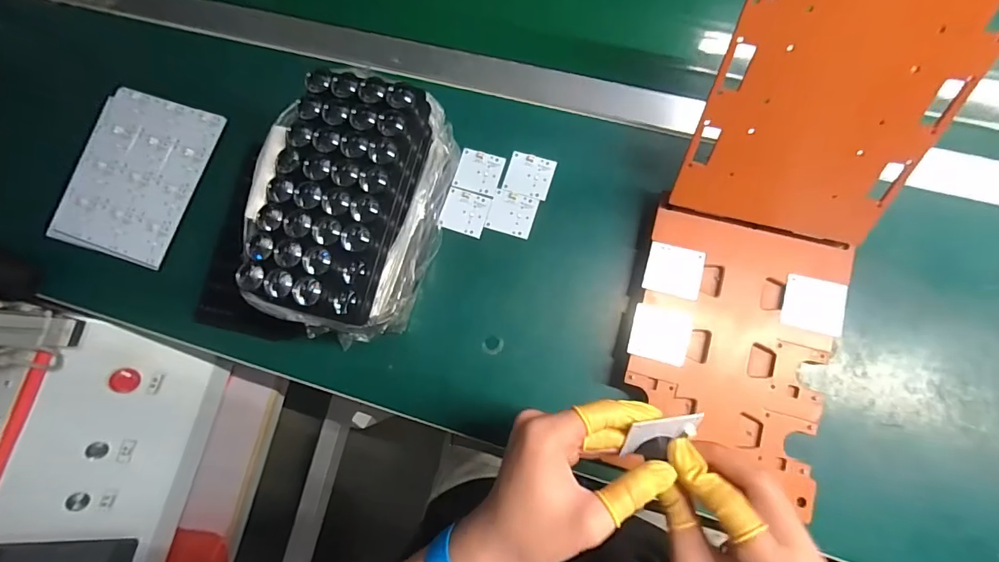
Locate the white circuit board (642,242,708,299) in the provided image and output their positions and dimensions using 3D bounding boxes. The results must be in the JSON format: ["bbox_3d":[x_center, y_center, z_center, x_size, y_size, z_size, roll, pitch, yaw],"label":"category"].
[{"bbox_3d":[0.159,-0.010,0.409,0.050,0.004,0.046,13,81,8],"label":"white circuit board"}]

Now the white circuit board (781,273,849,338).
[{"bbox_3d":[0.277,0.021,0.393,0.050,0.007,0.046,11,81,8],"label":"white circuit board"}]

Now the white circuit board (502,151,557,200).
[{"bbox_3d":[0.031,-0.111,0.472,0.047,0.004,0.043,17,84,7],"label":"white circuit board"}]

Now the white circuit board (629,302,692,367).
[{"bbox_3d":[0.143,0.047,0.401,0.049,0.006,0.048,13,81,8],"label":"white circuit board"}]

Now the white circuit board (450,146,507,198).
[{"bbox_3d":[-0.021,-0.115,0.477,0.047,0.004,0.044,16,82,5],"label":"white circuit board"}]

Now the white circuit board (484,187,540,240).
[{"bbox_3d":[0.013,-0.070,0.466,0.047,0.004,0.044,16,82,8],"label":"white circuit board"}]

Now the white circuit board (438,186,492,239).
[{"bbox_3d":[-0.036,-0.072,0.471,0.046,0.005,0.045,18,82,9],"label":"white circuit board"}]

